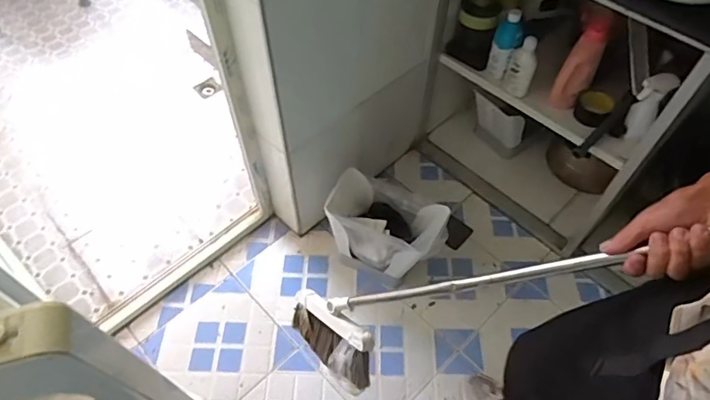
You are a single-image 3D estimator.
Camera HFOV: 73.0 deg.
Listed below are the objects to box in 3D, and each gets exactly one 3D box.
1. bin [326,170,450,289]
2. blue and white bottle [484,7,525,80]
[{"bbox_3d":[0.089,0.087,1.322,0.302,0.245,0.199,21,56,14],"label":"bin"},{"bbox_3d":[0.389,-0.407,1.249,0.058,0.186,0.069,-36,59,-21],"label":"blue and white bottle"}]

